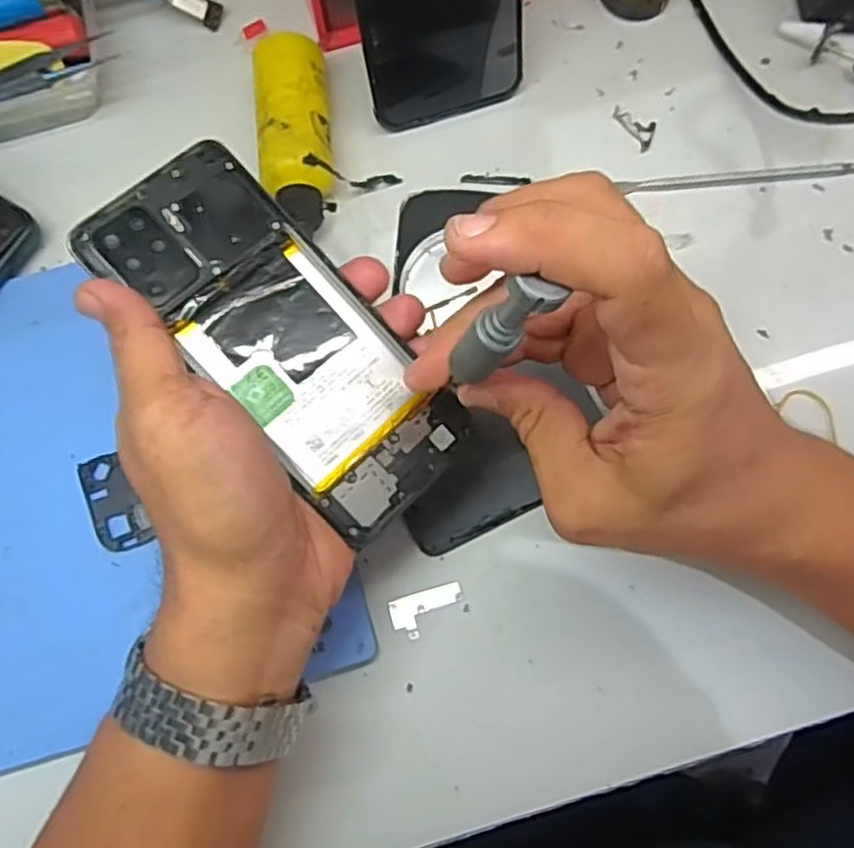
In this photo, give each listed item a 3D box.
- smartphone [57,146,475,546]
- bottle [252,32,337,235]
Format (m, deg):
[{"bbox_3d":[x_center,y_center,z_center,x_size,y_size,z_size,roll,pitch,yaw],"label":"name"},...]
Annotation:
[{"bbox_3d":[-0.055,-0.034,0.283,0.156,0.004,0.068,46,71,-2],"label":"smartphone"},{"bbox_3d":[-0.065,-0.143,0.365,0.035,0.036,0.100,-6,76,-1],"label":"bottle"}]

